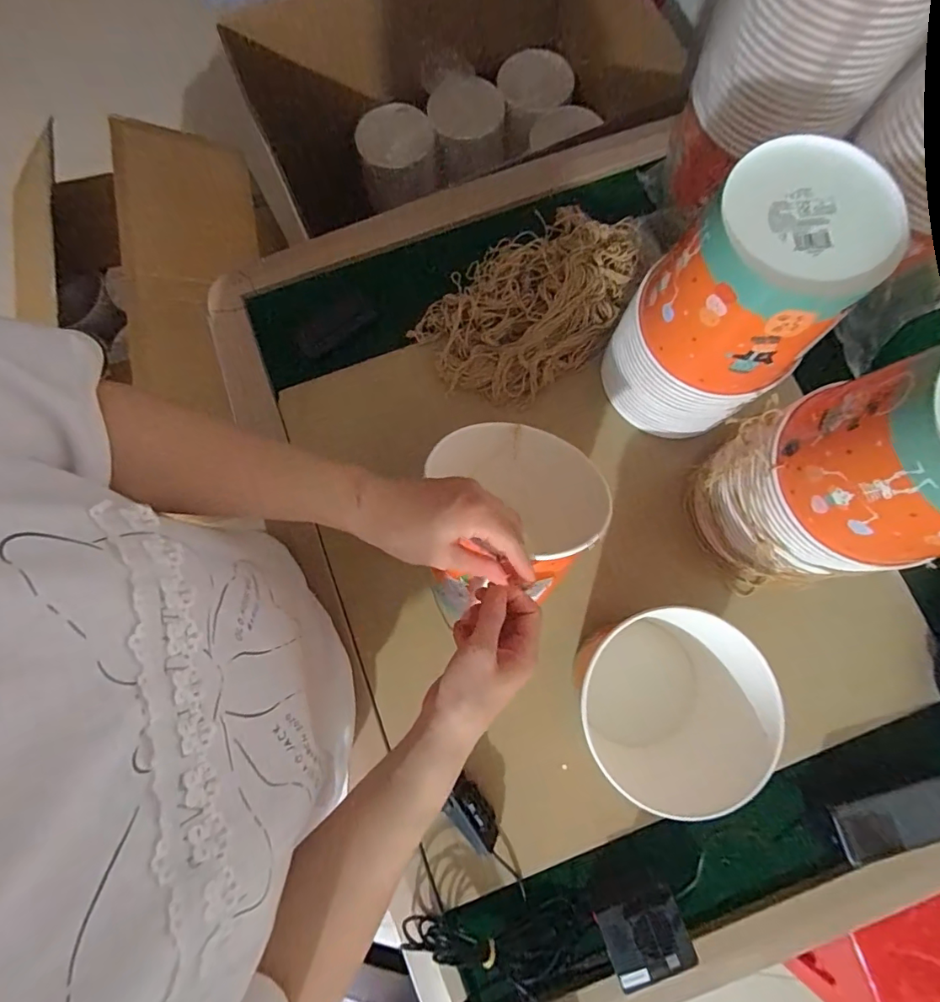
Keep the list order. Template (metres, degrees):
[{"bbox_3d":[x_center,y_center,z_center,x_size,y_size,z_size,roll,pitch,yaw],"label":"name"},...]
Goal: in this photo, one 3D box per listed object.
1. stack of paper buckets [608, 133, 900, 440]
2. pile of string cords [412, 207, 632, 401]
[{"bbox_3d":[0.237,-0.168,0.465,0.144,0.249,0.147,-43,82,-7],"label":"stack of paper buckets"},{"bbox_3d":[0.079,-0.248,0.598,0.192,0.045,0.297,42,83,7],"label":"pile of string cords"}]

